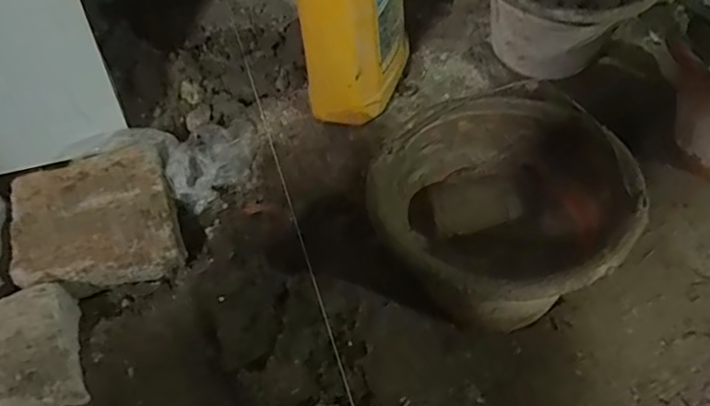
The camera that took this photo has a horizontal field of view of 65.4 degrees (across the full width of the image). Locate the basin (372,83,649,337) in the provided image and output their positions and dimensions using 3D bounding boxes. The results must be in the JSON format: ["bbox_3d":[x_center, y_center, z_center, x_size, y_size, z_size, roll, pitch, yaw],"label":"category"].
[{"bbox_3d":[0.148,0.029,0.592,0.241,0.181,0.237,-2,49,2],"label":"basin"}]

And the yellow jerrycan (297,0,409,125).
[{"bbox_3d":[0.001,-0.272,0.774,0.142,0.281,0.185,0,49,4],"label":"yellow jerrycan"}]

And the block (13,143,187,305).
[{"bbox_3d":[-0.349,0.027,0.748,0.204,0.062,0.214,-18,50,-11],"label":"block"}]

